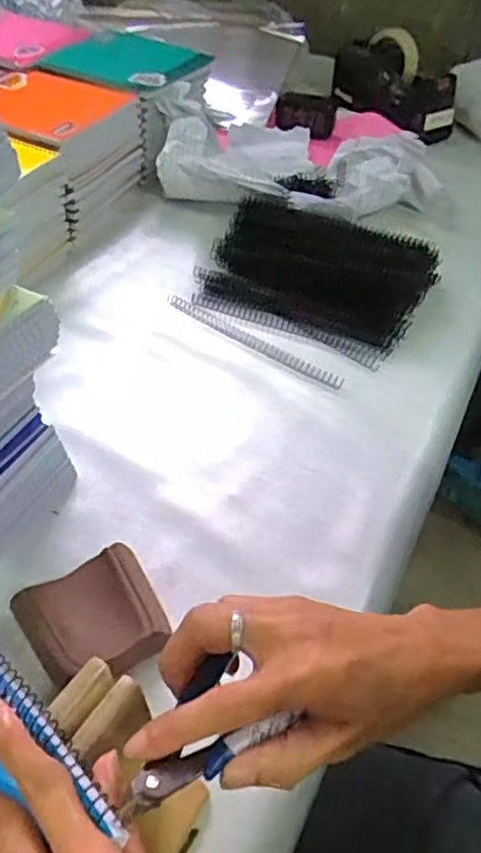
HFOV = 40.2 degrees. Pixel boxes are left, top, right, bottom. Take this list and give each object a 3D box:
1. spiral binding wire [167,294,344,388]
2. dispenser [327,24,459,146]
[{"bbox_3d":[0.010,-0.088,0.664,0.215,0.015,0.018,31,53,25],"label":"spiral binding wire"},{"bbox_3d":[0.221,-0.502,0.963,0.072,0.108,0.196,-35,55,-30],"label":"dispenser"}]

